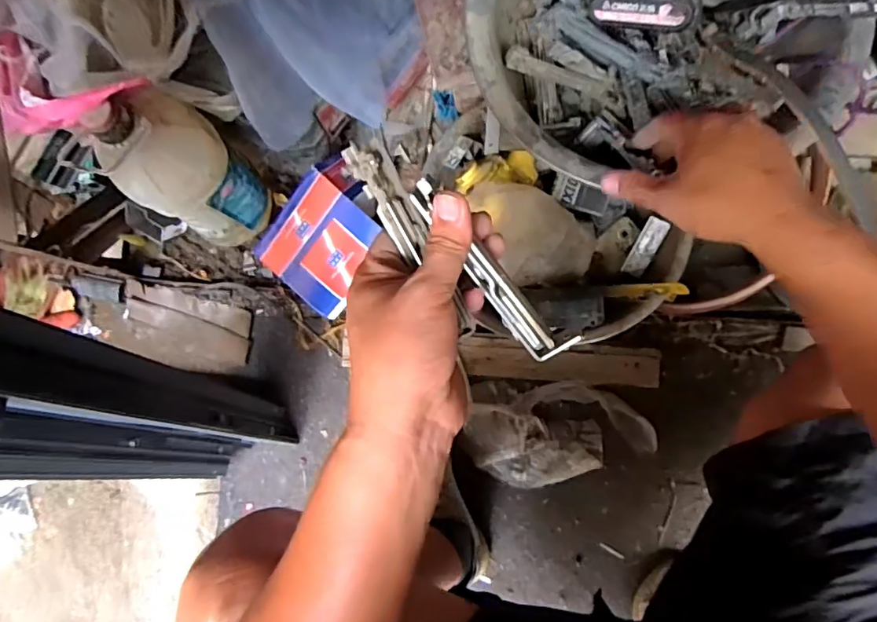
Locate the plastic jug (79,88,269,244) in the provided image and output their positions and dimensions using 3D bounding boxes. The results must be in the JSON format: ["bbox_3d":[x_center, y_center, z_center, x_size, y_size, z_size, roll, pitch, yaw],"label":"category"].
[{"bbox_3d":[-0.354,-0.196,0.737,0.142,0.281,0.131,0,86,7],"label":"plastic jug"}]

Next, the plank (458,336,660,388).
[{"bbox_3d":[0.185,0.077,0.811,0.293,0.024,0.059,3,87,7],"label":"plank"}]

